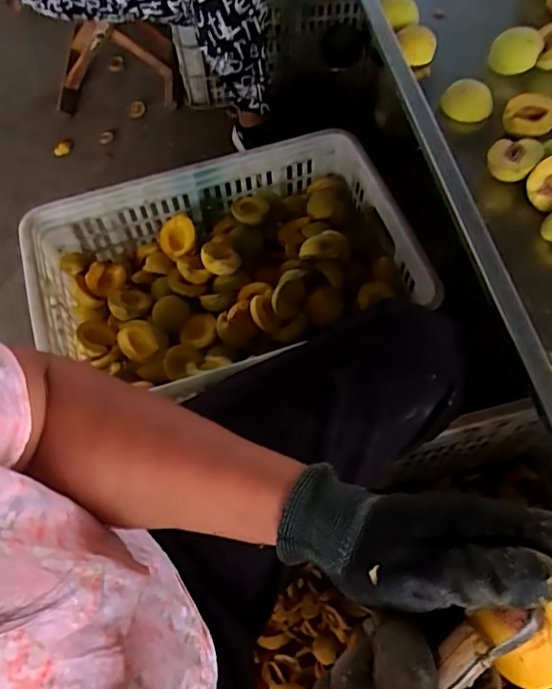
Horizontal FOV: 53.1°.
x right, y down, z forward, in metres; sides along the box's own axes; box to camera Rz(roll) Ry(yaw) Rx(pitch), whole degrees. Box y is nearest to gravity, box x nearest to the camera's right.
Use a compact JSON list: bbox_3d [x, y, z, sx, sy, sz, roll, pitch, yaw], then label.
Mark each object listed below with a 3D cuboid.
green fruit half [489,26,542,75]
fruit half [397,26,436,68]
[{"bbox_3d":[0.304,-0.373,0.702,0.058,0.053,0.018,13,37,4],"label":"green fruit half"},{"bbox_3d":[0.184,-0.394,0.726,0.048,0.027,0.047,-1,63,1],"label":"fruit half"}]

